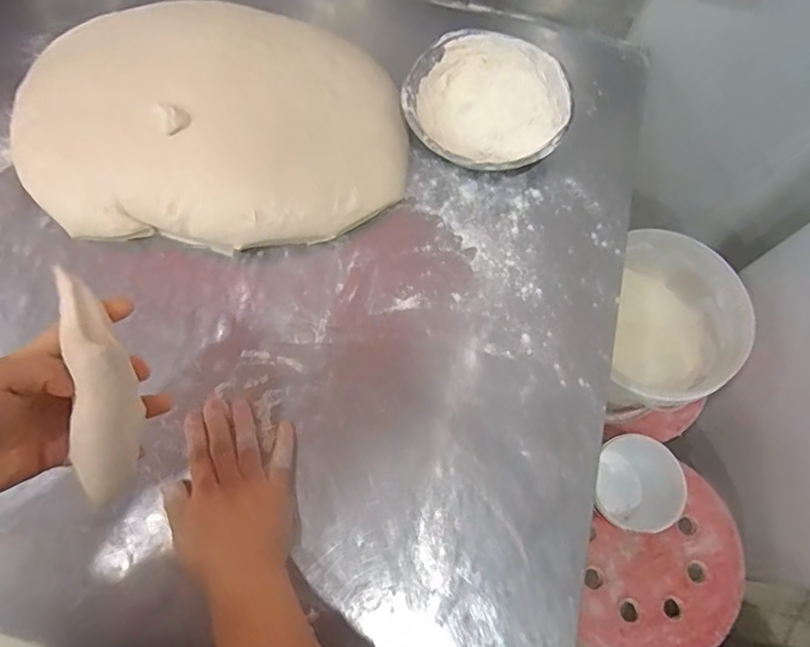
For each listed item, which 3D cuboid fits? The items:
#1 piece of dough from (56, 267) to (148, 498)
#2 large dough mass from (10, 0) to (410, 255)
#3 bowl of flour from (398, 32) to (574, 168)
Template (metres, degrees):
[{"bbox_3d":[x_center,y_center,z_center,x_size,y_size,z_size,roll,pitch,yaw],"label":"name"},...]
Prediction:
[{"bbox_3d":[-0.198,0.038,0.352,0.042,0.027,0.147,-11,90,-6],"label":"piece of dough"},{"bbox_3d":[-0.204,-0.235,0.574,0.399,0.057,0.310,5,70,0],"label":"large dough mass"},{"bbox_3d":[0.090,-0.240,0.602,0.173,0.059,0.169,1,70,-2],"label":"bowl of flour"}]

